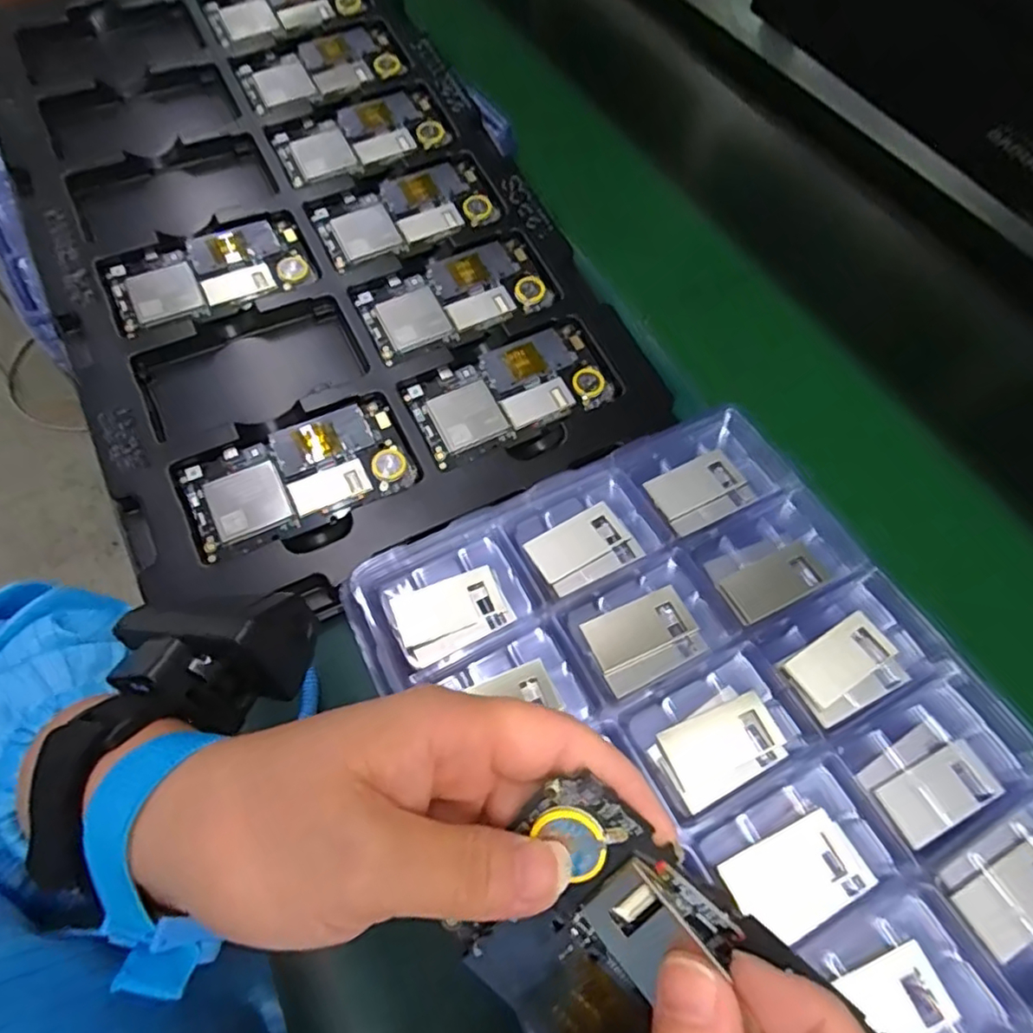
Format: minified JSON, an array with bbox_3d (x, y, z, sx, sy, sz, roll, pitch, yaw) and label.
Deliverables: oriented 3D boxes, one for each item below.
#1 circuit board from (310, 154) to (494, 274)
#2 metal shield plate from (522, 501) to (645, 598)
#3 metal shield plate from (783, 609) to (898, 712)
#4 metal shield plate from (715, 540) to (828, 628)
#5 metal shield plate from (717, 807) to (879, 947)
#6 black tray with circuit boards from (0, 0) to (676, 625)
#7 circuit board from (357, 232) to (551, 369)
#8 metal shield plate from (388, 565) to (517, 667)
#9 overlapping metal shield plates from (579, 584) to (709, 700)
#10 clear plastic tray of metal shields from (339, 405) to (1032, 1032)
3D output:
[{"bbox_3d":[-0.080,-0.221,0.462,0.124,0.006,0.064,-25,77,-13],"label":"circuit board"},{"bbox_3d":[0.030,0.014,0.280,0.044,0.005,0.030,-25,64,-16],"label":"metal shield plate"},{"bbox_3d":[0.131,0.057,0.257,0.043,0.006,0.021,-28,65,-17],"label":"metal shield plate"},{"bbox_3d":[0.110,0.028,0.272,0.045,0.004,0.023,-25,60,-11],"label":"metal shield plate"},{"bbox_3d":[0.096,0.122,0.217,0.047,0.004,0.029,-22,63,-14],"label":"metal shield plate"},{"bbox_3d":[-0.148,-0.194,0.444,0.324,0.027,0.521,-27,76,-15],"label":"black tray with circuit boards"},{"bbox_3d":[-0.042,-0.150,0.439,0.126,0.004,0.063,-25,76,-13],"label":"circuit board"},{"bbox_3d":[-0.027,0.040,0.266,0.045,0.004,0.029,-24,73,-9],"label":"metal shield plate"},{"bbox_3d":[0.053,0.050,0.261,0.044,0.007,0.032,-23,63,-15],"label":"overlapping metal shield plates"},{"bbox_3d":[0.107,0.134,0.209,0.205,0.020,0.381,-25,64,-16],"label":"clear plastic tray of metal shields"}]

